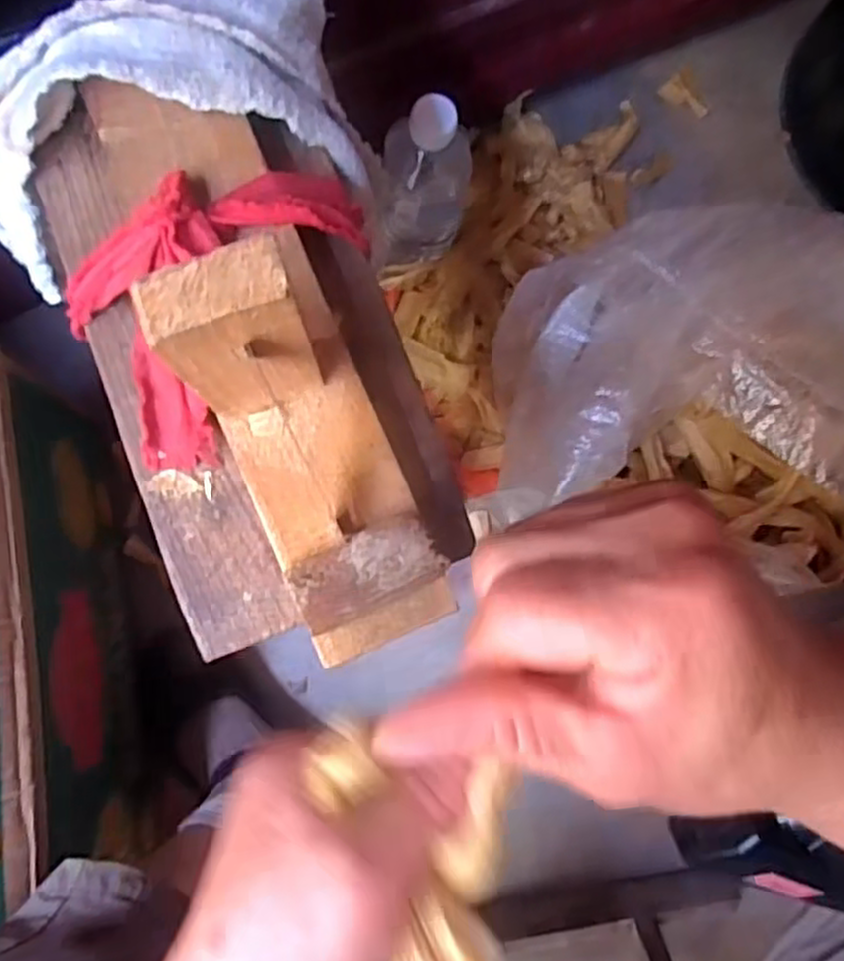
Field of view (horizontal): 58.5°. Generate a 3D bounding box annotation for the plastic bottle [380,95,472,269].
[{"bbox_3d":[0.004,-0.222,0.564,0.064,0.137,0.056,0,84,-4],"label":"plastic bottle"}]

